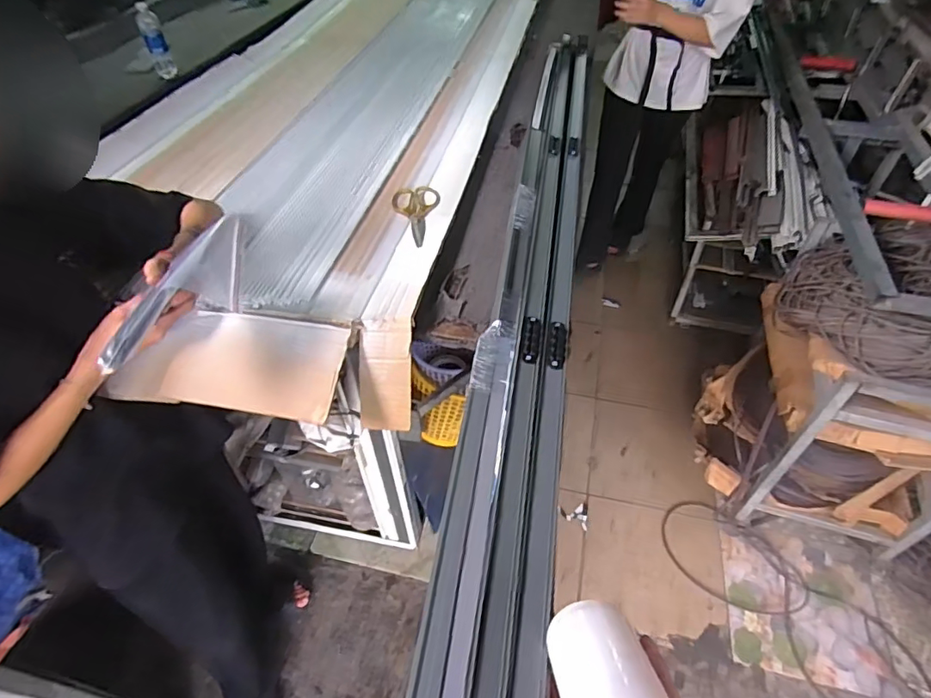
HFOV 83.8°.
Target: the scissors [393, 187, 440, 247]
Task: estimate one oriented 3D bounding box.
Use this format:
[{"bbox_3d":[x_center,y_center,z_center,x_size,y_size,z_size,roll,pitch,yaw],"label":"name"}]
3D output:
[{"bbox_3d":[-0.088,-0.247,0.957,0.087,0.011,0.202,-5,47,-4],"label":"scissors"}]

